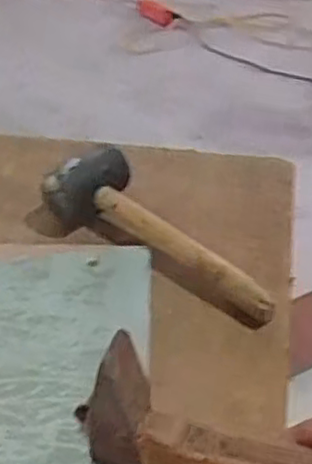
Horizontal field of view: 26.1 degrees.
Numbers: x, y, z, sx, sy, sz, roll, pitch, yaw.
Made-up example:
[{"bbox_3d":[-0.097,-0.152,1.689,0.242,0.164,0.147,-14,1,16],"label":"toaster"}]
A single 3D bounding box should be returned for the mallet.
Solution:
[{"bbox_3d":[0.014,-0.007,0.640,0.251,0.054,0.084,26,44,24],"label":"mallet"}]

